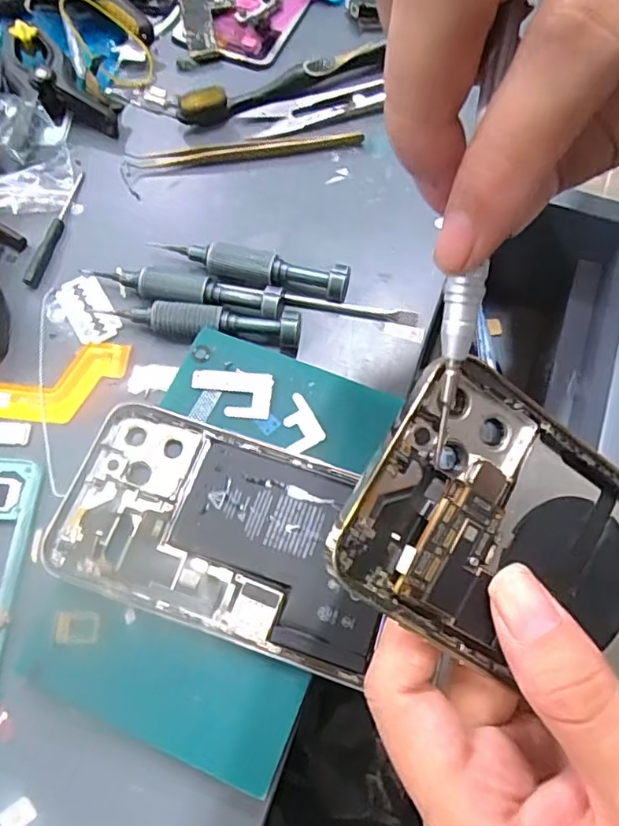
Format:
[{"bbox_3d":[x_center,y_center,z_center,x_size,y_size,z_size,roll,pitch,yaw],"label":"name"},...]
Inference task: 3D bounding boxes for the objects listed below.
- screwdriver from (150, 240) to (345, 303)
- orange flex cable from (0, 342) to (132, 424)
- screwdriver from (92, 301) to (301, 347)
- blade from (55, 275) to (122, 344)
[{"bbox_3d":[-0.029,-0.076,0.304,0.101,0.014,0.015,15,68,8],"label":"screwdriver"},{"bbox_3d":[-0.139,-0.015,0.287,0.097,0.004,0.040,-2,67,1],"label":"orange flex cable"},{"bbox_3d":[-0.055,-0.046,0.290,0.100,0.015,0.017,7,68,5],"label":"screwdriver"},{"bbox_3d":[-0.115,-0.054,0.302,0.022,0.004,0.041,-32,70,-11],"label":"blade"}]

